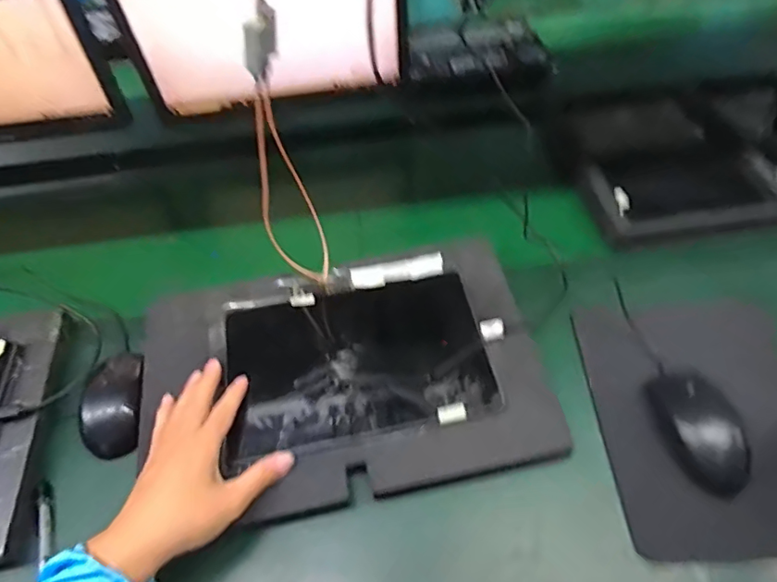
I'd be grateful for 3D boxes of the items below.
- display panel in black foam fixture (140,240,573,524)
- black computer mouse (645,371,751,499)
[{"bbox_3d":[-0.047,0.077,0.531,0.381,0.022,0.248,-11,52,-5],"label":"display panel in black foam fixture"},{"bbox_3d":[0.287,0.125,0.493,0.056,0.031,0.116,-7,51,-2],"label":"black computer mouse"}]

